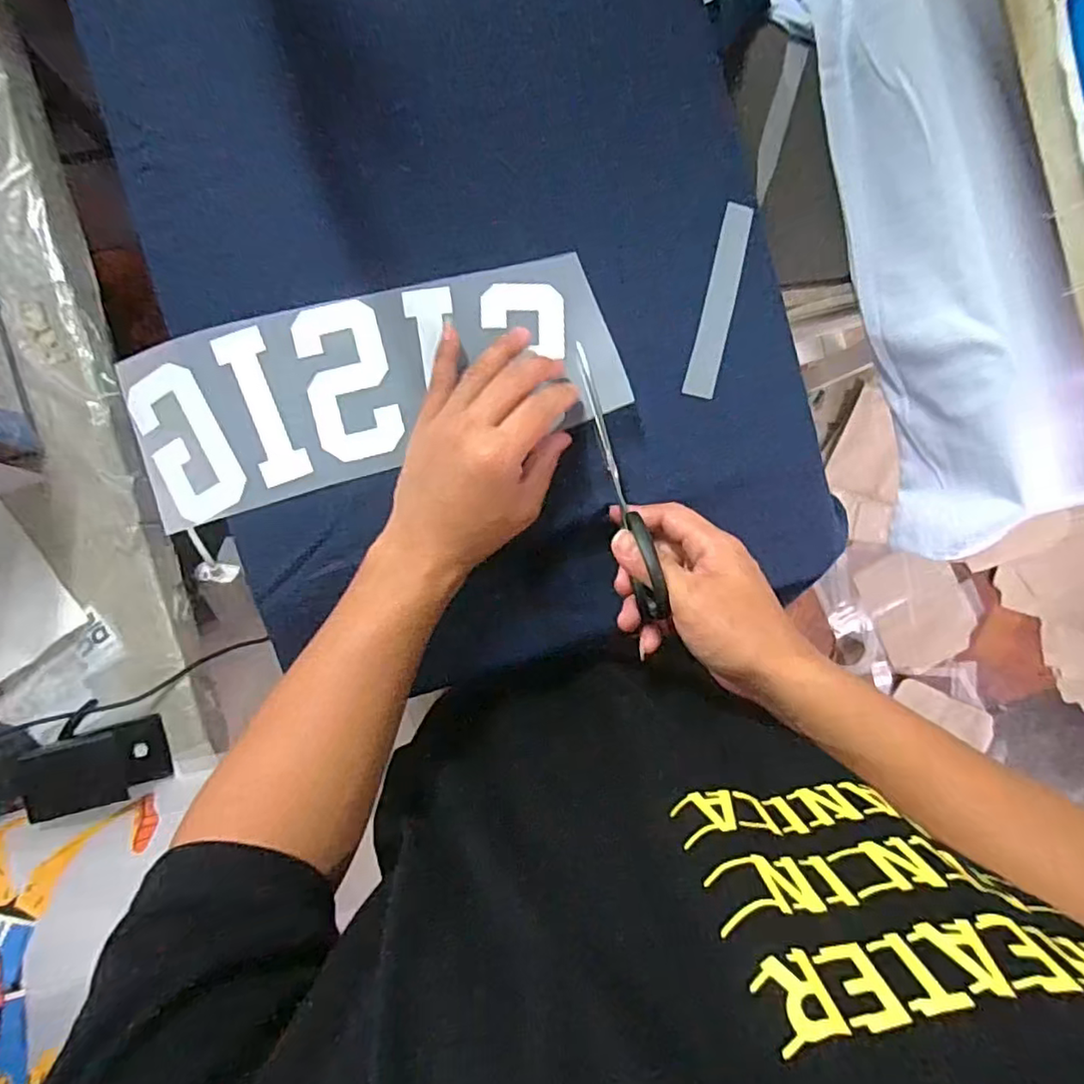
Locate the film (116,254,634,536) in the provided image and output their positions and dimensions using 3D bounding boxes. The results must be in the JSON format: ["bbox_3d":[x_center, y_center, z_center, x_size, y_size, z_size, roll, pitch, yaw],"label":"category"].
[{"bbox_3d":[-0.113,-0.104,0.408,0.316,0.019,0.118,-15,90,-2],"label":"film"}]

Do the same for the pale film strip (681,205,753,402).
[{"bbox_3d":[0.122,-0.164,0.420,0.020,0.004,0.130,13,92,-3],"label":"pale film strip"}]

